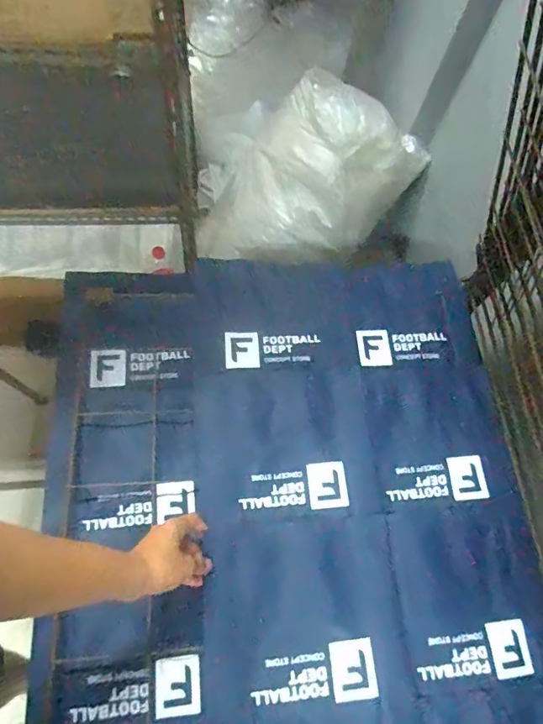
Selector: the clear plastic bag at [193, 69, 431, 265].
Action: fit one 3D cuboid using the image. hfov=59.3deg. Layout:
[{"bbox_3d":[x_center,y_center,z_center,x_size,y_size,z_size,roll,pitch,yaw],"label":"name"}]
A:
[{"bbox_3d":[0.104,-0.444,1.219,0.575,0.379,0.266,7,65,-4],"label":"clear plastic bag"}]

